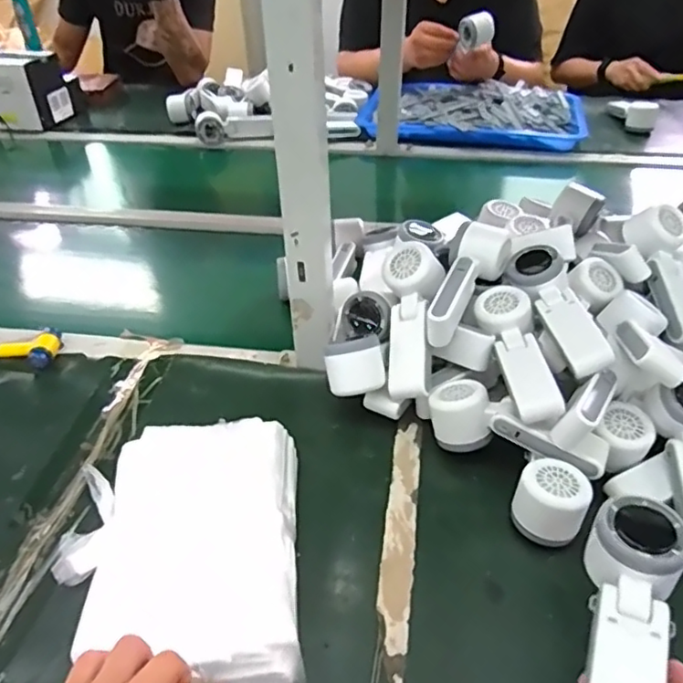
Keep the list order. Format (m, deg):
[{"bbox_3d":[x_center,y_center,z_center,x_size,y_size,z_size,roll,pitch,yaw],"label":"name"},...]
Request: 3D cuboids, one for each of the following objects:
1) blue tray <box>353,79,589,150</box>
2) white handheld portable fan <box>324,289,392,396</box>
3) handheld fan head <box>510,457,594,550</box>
[{"bbox_3d":[0.288,-0.505,1.294,0.469,0.084,0.297,9,41,13],"label":"blue tray"},{"bbox_3d":[0.019,0.001,0.619,0.061,0.052,0.114,2,41,5],"label":"white handheld portable fan"},{"bbox_3d":[0.181,0.143,0.512,0.057,0.059,0.055,-1,40,1],"label":"handheld fan head"}]

